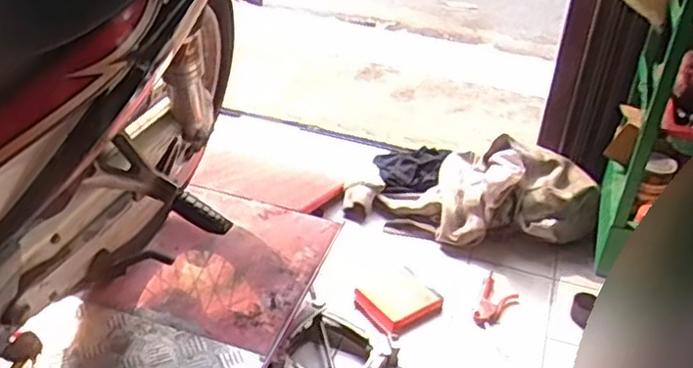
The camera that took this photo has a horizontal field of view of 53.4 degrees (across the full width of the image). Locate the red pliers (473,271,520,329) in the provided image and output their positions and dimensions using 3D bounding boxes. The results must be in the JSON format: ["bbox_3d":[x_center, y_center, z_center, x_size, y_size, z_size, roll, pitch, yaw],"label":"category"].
[{"bbox_3d":[0.327,0.253,1.487,0.075,0.017,0.170,16,35,18],"label":"red pliers"}]

